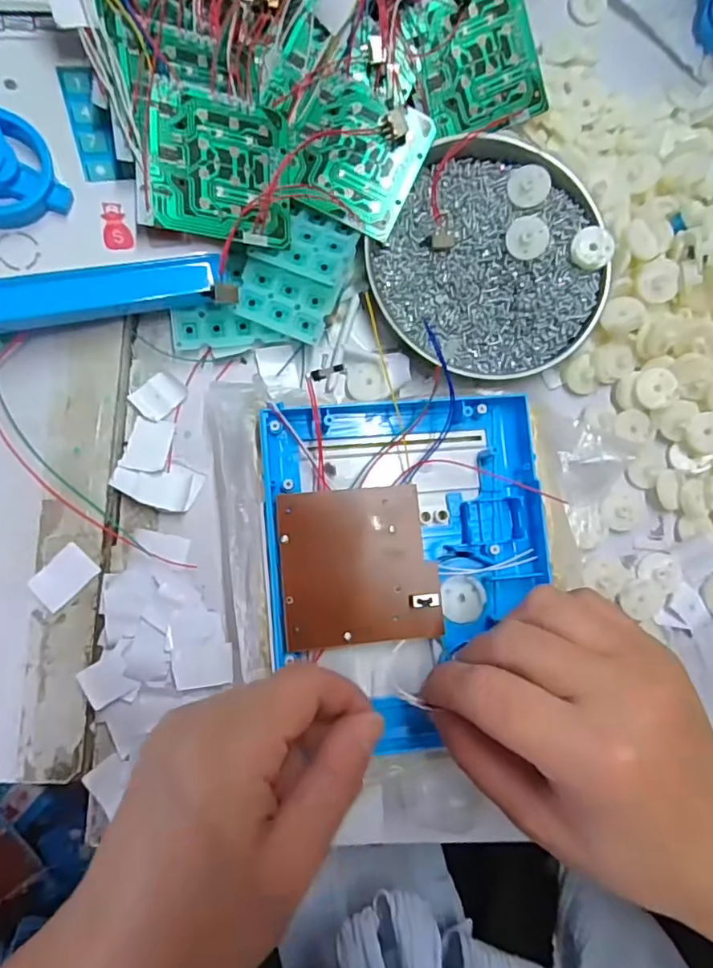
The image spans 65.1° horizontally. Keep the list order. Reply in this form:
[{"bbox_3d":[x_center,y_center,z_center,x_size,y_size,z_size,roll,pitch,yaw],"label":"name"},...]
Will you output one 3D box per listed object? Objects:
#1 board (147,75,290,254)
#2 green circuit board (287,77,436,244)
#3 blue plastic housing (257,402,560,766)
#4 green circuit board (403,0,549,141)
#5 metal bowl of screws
[{"bbox_3d":[-0.065,-0.156,0.275,0.067,0.005,0.069,-1,90,-26],"label":"board"},{"bbox_3d":[-0.001,-0.174,0.296,0.067,0.006,0.070,25,87,-5],"label":"green circuit board"},{"bbox_3d":[0.024,0.040,0.271,0.130,0.019,0.163,-4,86,-7],"label":"blue plastic housing"},{"bbox_3d":[0.066,-0.233,0.307,0.069,0.004,0.069,-24,109,-3],"label":"green circuit board"},{"bbox_3d":[0.080,-0.126,0.315,0.123,0.022,0.126,1,85,-6],"label":"metal bowl of screws"}]

